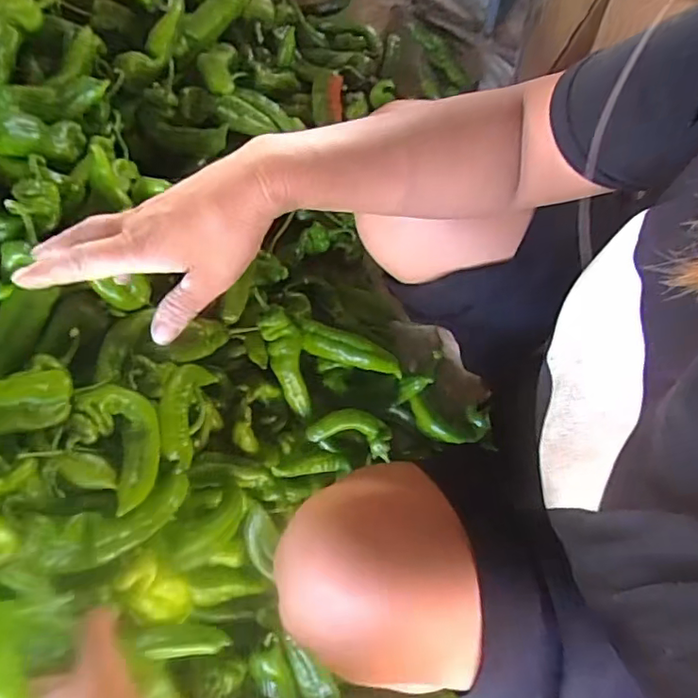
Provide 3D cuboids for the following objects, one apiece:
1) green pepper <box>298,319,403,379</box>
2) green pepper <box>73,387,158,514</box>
[{"bbox_3d":[0.004,0.002,0.756,0.150,0.031,0.039,21,78,-9],"label":"green pepper"},{"bbox_3d":[-0.207,0.084,0.525,0.055,0.029,0.119,-25,78,-5],"label":"green pepper"}]

